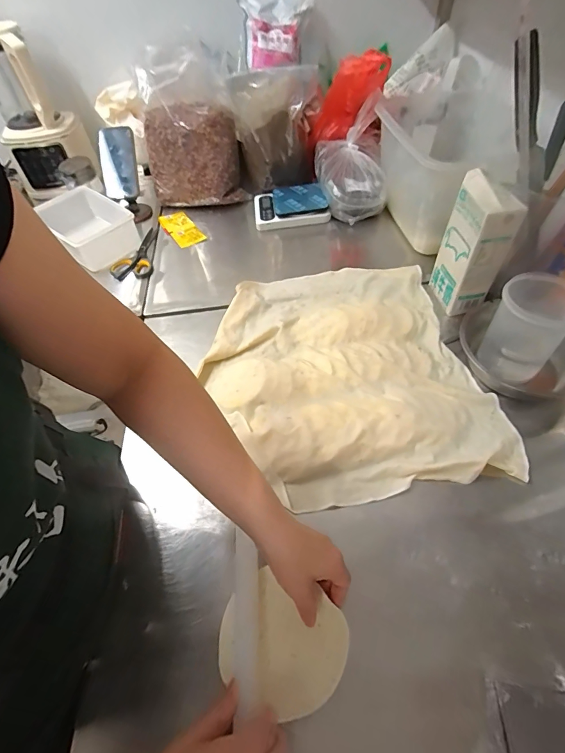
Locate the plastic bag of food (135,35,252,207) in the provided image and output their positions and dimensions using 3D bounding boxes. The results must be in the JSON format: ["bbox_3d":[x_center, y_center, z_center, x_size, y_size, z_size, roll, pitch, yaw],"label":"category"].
[{"bbox_3d":[-0.216,-0.527,0.906,0.212,0.194,0.080,0,53,6],"label":"plastic bag of food"}]

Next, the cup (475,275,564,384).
[{"bbox_3d":[0.350,-0.063,0.544,0.090,0.131,0.085,-3,52,4],"label":"cup"}]

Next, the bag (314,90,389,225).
[{"bbox_3d":[0.156,-0.486,0.839,0.136,0.173,0.192,-11,52,-3],"label":"bag"}]

